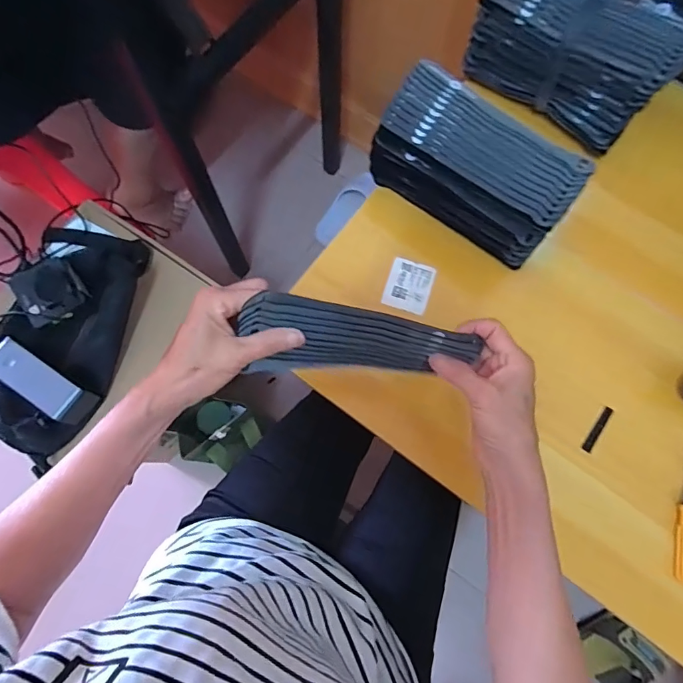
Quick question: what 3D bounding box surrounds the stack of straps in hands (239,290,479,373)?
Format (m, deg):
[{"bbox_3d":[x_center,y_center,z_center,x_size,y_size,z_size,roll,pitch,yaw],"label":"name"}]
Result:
[{"bbox_3d":[0.017,0.004,0.357,0.192,0.055,0.048,8,75,-17],"label":"stack of straps in hands"}]

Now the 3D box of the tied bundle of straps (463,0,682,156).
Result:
[{"bbox_3d":[0.250,-0.322,0.480,0.202,0.115,0.075,35,78,8],"label":"tied bundle of straps"}]

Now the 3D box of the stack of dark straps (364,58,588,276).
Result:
[{"bbox_3d":[0.135,-0.179,0.458,0.202,0.086,0.094,33,78,8],"label":"stack of dark straps"}]

